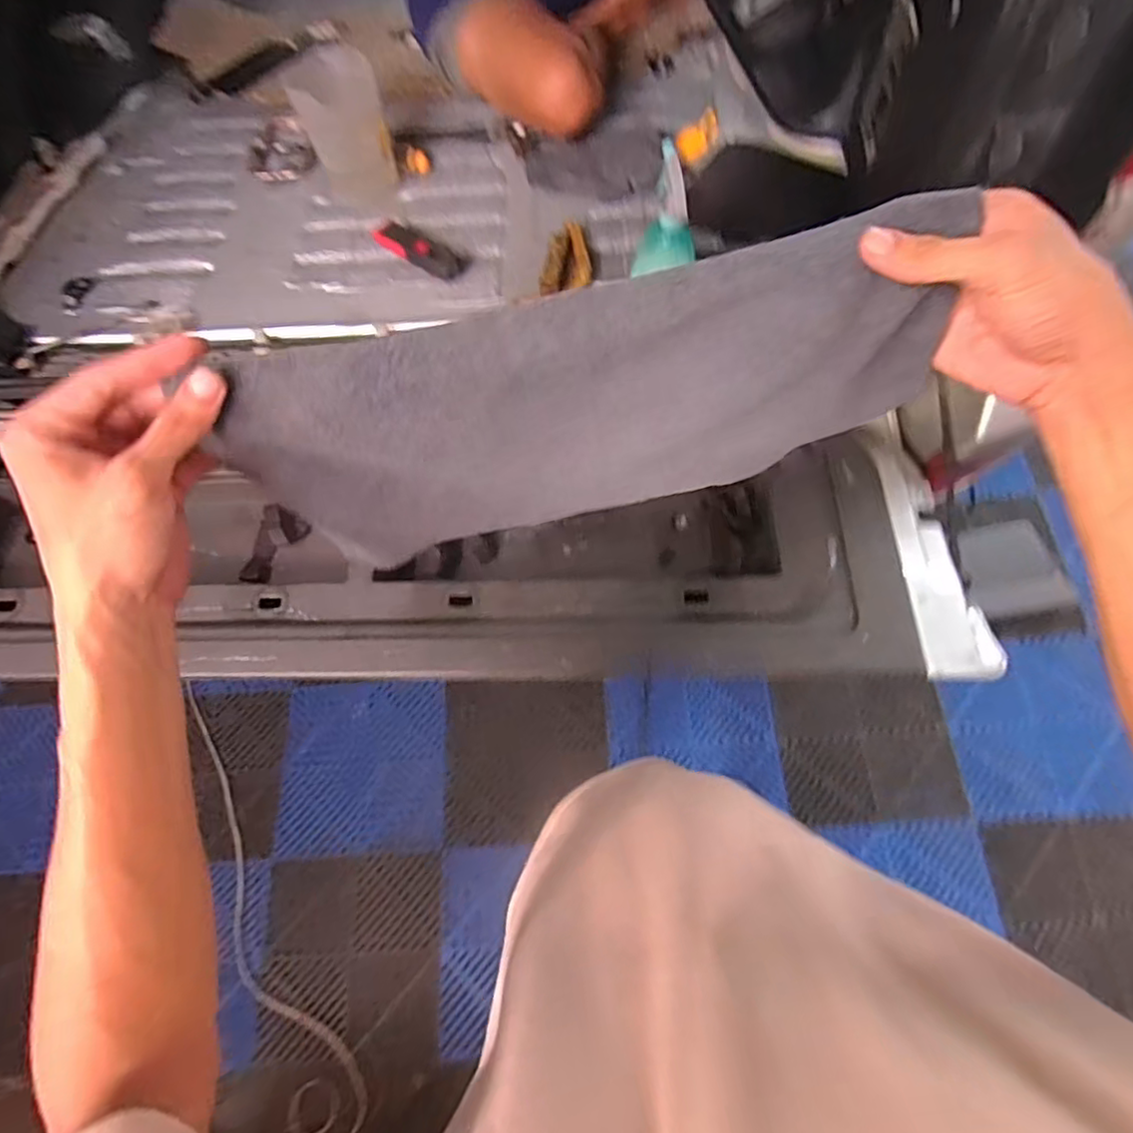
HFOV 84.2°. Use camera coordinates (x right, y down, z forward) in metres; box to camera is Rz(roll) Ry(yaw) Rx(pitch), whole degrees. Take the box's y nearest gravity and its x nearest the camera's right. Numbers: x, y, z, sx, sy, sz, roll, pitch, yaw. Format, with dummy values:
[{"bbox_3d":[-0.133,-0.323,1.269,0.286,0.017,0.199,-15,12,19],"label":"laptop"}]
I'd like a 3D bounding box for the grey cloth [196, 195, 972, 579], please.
[{"bbox_3d":[0.010,-0.088,0.384,0.378,0.193,0.046,-12,71,-2],"label":"grey cloth"}]

